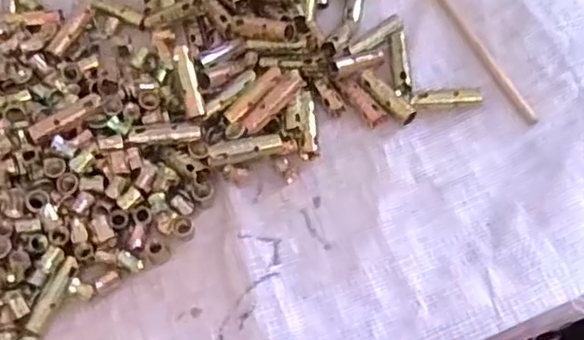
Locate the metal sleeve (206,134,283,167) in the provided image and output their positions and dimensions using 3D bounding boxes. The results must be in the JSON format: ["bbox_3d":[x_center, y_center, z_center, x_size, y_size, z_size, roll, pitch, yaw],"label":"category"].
[{"bbox_3d":[-0.026,-0.012,0.349,0.040,0.008,0.011,-18,65,-8],"label":"metal sleeve"}]

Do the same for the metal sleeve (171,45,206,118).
[{"bbox_3d":[-0.057,-0.049,0.354,0.010,0.007,0.040,-15,84,-6],"label":"metal sleeve"}]

